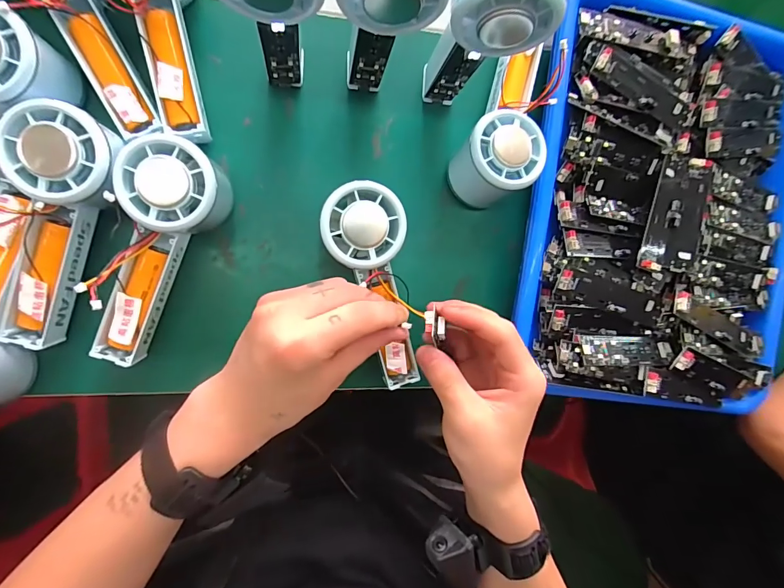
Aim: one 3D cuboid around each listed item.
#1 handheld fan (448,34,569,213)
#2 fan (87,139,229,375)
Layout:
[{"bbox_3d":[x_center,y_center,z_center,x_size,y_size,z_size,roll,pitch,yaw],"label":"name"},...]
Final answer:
[{"bbox_3d":[0.091,-0.128,0.307,0.060,0.058,0.131,28,85,-9],"label":"handheld fan"},{"bbox_3d":[-0.158,-0.029,0.272,0.052,0.057,0.149,22,101,-9],"label":"fan"}]

